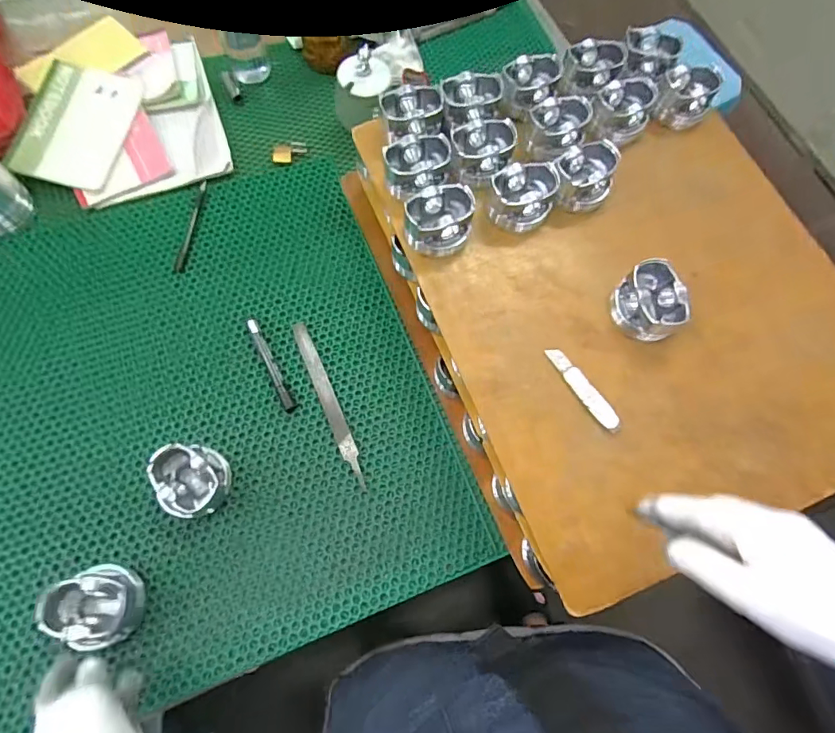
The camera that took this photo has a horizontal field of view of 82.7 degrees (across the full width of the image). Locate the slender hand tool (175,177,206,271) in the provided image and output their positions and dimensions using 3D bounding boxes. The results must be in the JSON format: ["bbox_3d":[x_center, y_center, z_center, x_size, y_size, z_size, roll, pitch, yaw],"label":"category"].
[{"bbox_3d":[-0.329,-0.205,0.688,0.012,0.007,0.150,7,71,0],"label":"slender hand tool"}]

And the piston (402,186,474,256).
[{"bbox_3d":[0.026,-0.175,0.563,0.080,0.047,0.067,-17,72,-8],"label":"piston"}]

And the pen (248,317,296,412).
[{"bbox_3d":[-0.192,-0.004,0.620,0.015,0.012,0.138,-26,74,-11],"label":"pen"}]

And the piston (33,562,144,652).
[{"bbox_3d":[-0.345,0.254,0.510,0.087,0.053,0.071,22,72,5],"label":"piston"}]

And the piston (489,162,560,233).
[{"bbox_3d":[0.128,-0.210,0.582,0.079,0.052,0.069,9,70,1],"label":"piston"}]

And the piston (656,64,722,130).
[{"bbox_3d":[0.373,-0.375,0.658,0.070,0.054,0.070,1,70,-2],"label":"piston"}]

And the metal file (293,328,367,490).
[{"bbox_3d":[-0.114,0.045,0.611,0.020,0.006,0.232,-22,74,-10],"label":"metal file"}]

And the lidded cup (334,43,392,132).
[{"bbox_3d":[-0.082,-0.423,0.726,0.082,0.107,0.093,24,71,6],"label":"lidded cup"}]

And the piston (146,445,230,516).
[{"bbox_3d":[-0.267,0.129,0.560,0.074,0.051,0.085,-40,78,-14],"label":"piston"}]

